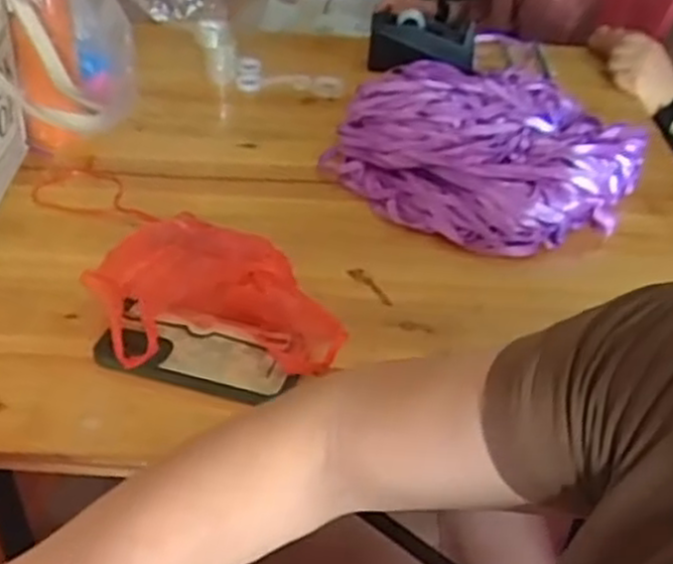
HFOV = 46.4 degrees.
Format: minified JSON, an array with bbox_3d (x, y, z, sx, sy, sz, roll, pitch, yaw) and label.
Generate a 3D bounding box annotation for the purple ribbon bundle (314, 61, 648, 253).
[{"bbox_3d":[0.165,-0.155,0.878,0.311,0.074,0.295,17,39,22],"label":"purple ribbon bundle"}]

